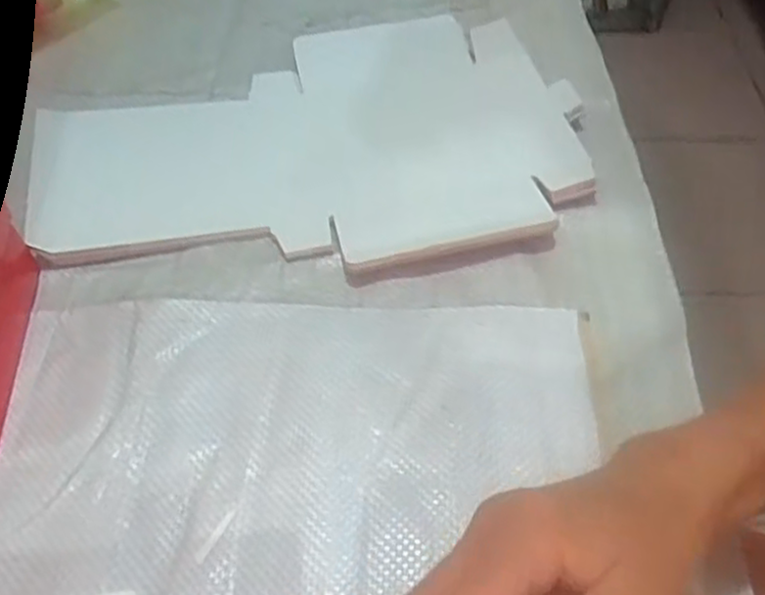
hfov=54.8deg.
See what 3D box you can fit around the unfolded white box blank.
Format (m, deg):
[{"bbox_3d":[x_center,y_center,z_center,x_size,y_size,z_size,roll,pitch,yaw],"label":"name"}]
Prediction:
[{"bbox_3d":[-0.050,-0.097,0.483,0.342,0.017,0.227,-12,52,-6],"label":"unfolded white box blank"}]

